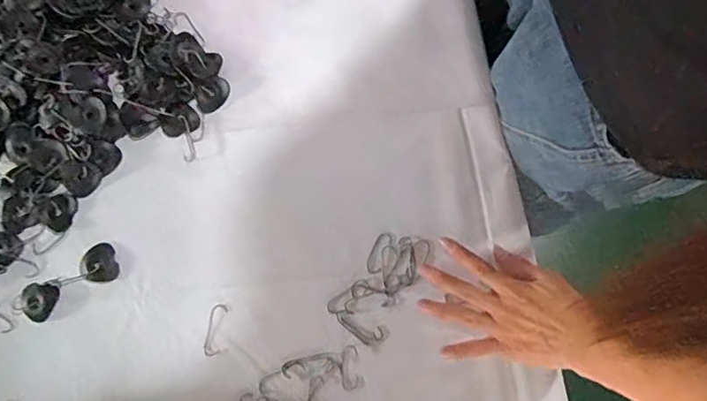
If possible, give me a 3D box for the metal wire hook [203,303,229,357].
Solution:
[{"bbox_3d":[-0.127,0.118,0.507,0.016,0.004,0.048,9,79,1],"label":"metal wire hook"}]

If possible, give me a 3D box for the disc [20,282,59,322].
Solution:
[{"bbox_3d":[-0.287,0.092,0.504,0.034,0.008,0.034,0,79,-1],"label":"disc"}]

